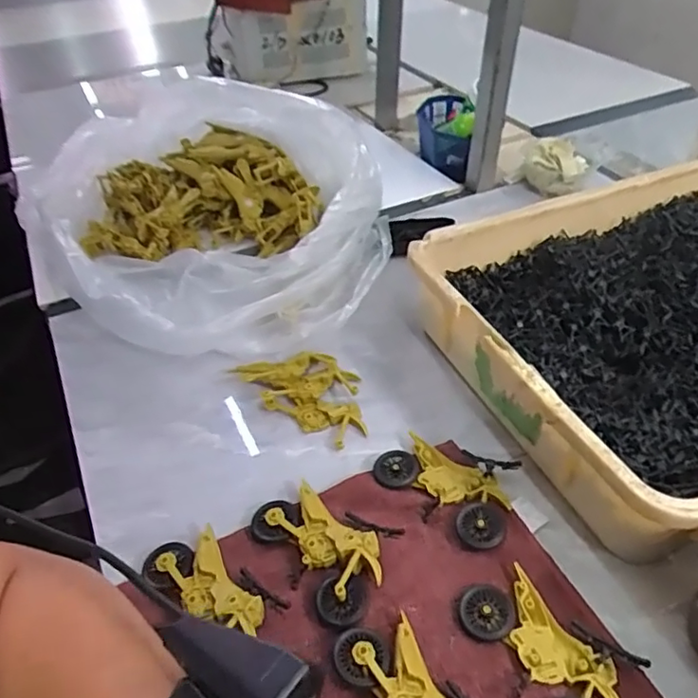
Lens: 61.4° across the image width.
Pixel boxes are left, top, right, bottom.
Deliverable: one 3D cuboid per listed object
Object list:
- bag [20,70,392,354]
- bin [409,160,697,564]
[{"bbox_3d":[-0.168,-0.179,0.730,0.406,0.126,0.477,-22,47,-21],"label":"bag"},{"bbox_3d":[0.356,-0.041,0.579,0.512,0.090,0.348,-19,46,-18],"label":"bin"}]

